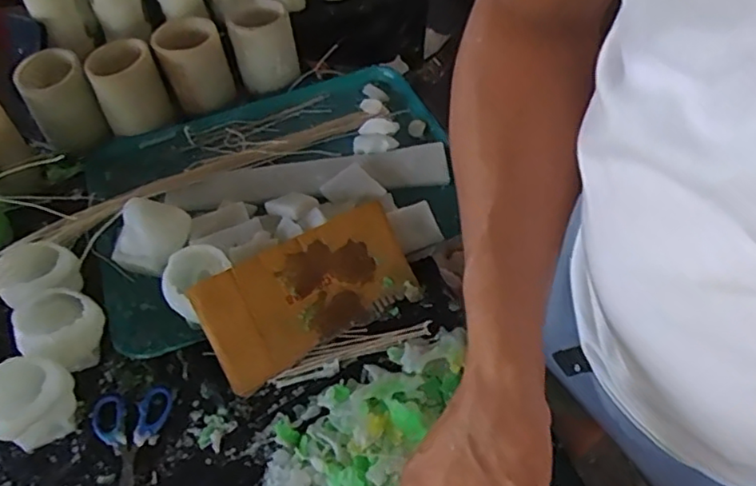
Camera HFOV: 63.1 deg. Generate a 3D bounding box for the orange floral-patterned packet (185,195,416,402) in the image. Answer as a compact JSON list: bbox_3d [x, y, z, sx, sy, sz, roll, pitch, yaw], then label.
[{"bbox_3d":[-0.070,0.051,0.638,0.217,0.118,0.010,-27,10,-16],"label":"orange floral-patterned packet"}]

